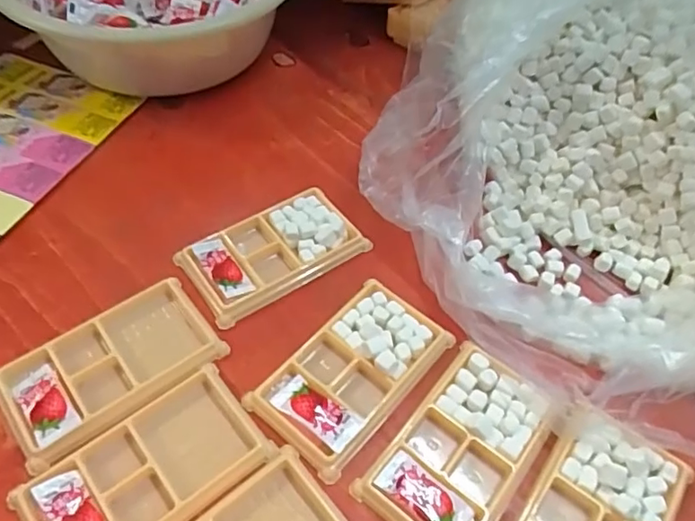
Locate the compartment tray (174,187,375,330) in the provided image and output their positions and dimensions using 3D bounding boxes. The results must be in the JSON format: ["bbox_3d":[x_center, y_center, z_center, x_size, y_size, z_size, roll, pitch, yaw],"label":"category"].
[{"bbox_3d":[-0.058,-0.008,0.447,0.131,0.014,0.073,-28,59,-22],"label":"compartment tray"}]

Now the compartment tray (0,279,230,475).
[{"bbox_3d":[-0.158,0.071,0.381,0.137,0.014,0.078,-30,60,-23],"label":"compartment tray"}]

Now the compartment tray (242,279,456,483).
[{"bbox_3d":[0.003,0.072,0.387,0.076,0.015,0.131,36,59,21],"label":"compartment tray"}]

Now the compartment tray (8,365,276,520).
[{"bbox_3d":[-0.121,0.128,0.342,0.134,0.012,0.074,-33,61,-24],"label":"compartment tray"}]

